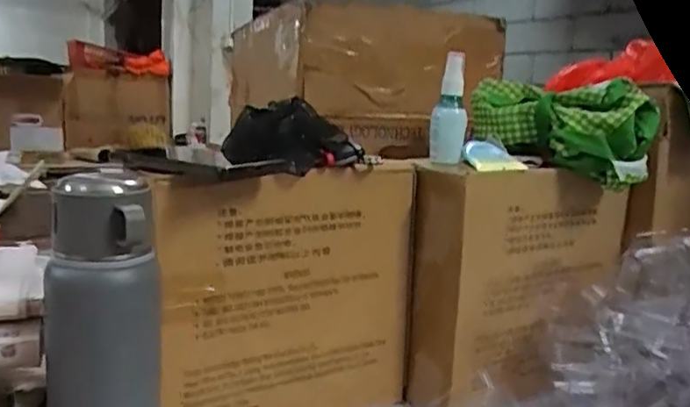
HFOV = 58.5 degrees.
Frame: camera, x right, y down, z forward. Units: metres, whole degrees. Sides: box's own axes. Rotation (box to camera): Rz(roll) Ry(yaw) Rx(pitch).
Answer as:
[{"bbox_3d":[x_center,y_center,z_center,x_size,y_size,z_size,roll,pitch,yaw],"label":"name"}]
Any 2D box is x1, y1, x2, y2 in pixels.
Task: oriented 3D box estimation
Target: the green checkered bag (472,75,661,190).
[{"bbox_3d":[0.239,-0.085,0.702,0.069,0.102,0.197,-5,12,-35],"label":"green checkered bag"}]

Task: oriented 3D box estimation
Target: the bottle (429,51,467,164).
[{"bbox_3d":[0.113,-0.102,0.664,0.037,0.115,0.029,4,10,9],"label":"bottle"}]

